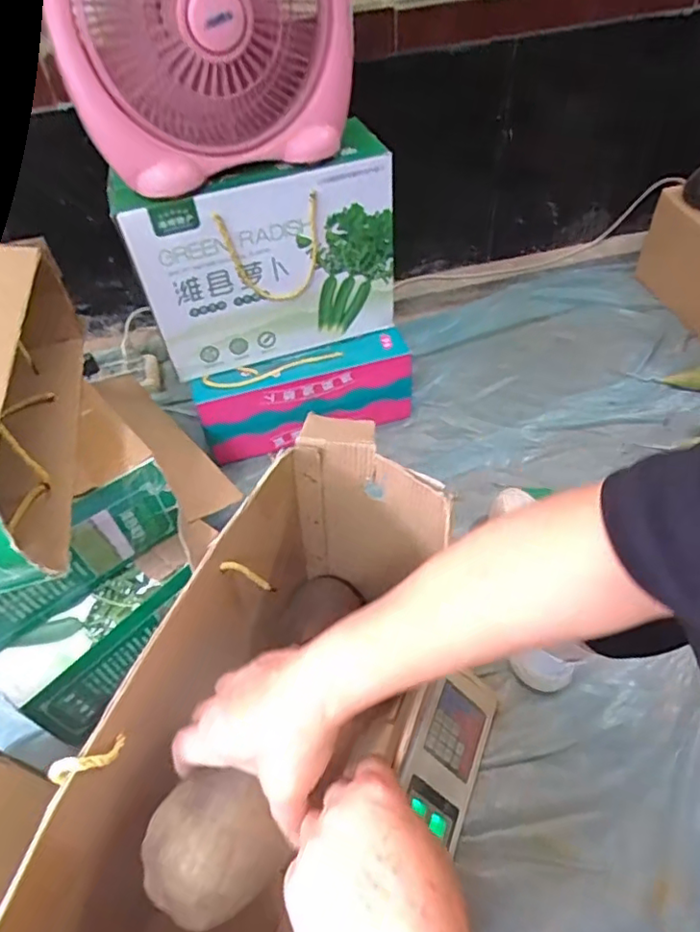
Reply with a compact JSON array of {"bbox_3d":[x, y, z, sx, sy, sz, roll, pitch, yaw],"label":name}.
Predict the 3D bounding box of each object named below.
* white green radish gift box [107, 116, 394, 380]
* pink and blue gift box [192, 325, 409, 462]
[{"bbox_3d":[-0.110,-0.287,0.835,0.354,0.248,0.100,-20,52,-12],"label":"white green radish gift box"},{"bbox_3d":[-0.068,-0.106,0.942,0.331,0.132,0.078,-16,52,-11],"label":"pink and blue gift box"}]

